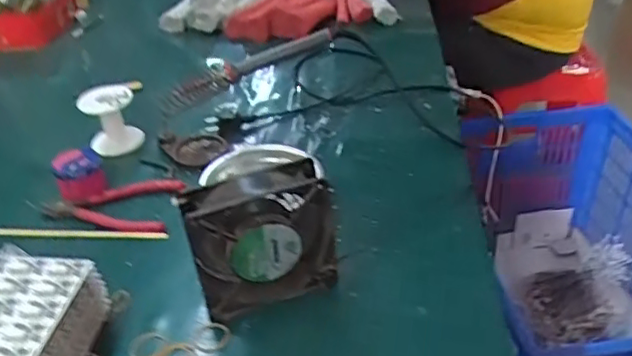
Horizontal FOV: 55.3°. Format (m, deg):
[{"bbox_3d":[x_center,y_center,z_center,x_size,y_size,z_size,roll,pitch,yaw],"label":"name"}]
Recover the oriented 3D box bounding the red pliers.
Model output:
[{"bbox_3d":[-0.230,0.030,0.670,0.150,0.015,0.093,1,33,4],"label":"red pliers"}]

